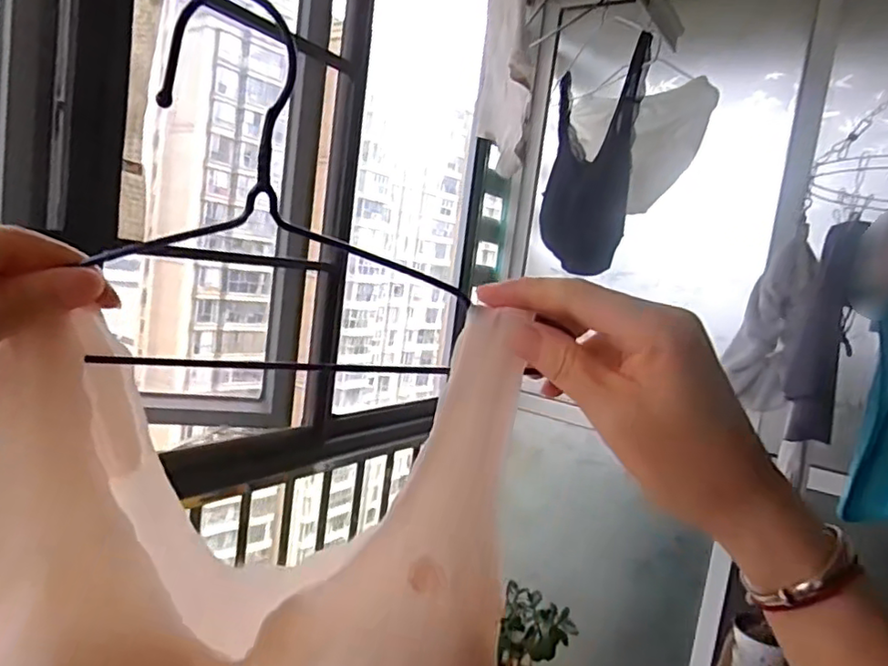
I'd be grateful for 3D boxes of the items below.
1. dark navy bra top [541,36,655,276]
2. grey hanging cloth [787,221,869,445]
[{"bbox_3d":[0.245,-0.283,1.046,0.037,0.348,0.268,3,9,-22],"label":"dark navy bra top"},{"bbox_3d":[0.545,0.002,0.875,0.063,0.305,0.084,11,7,30],"label":"grey hanging cloth"}]

